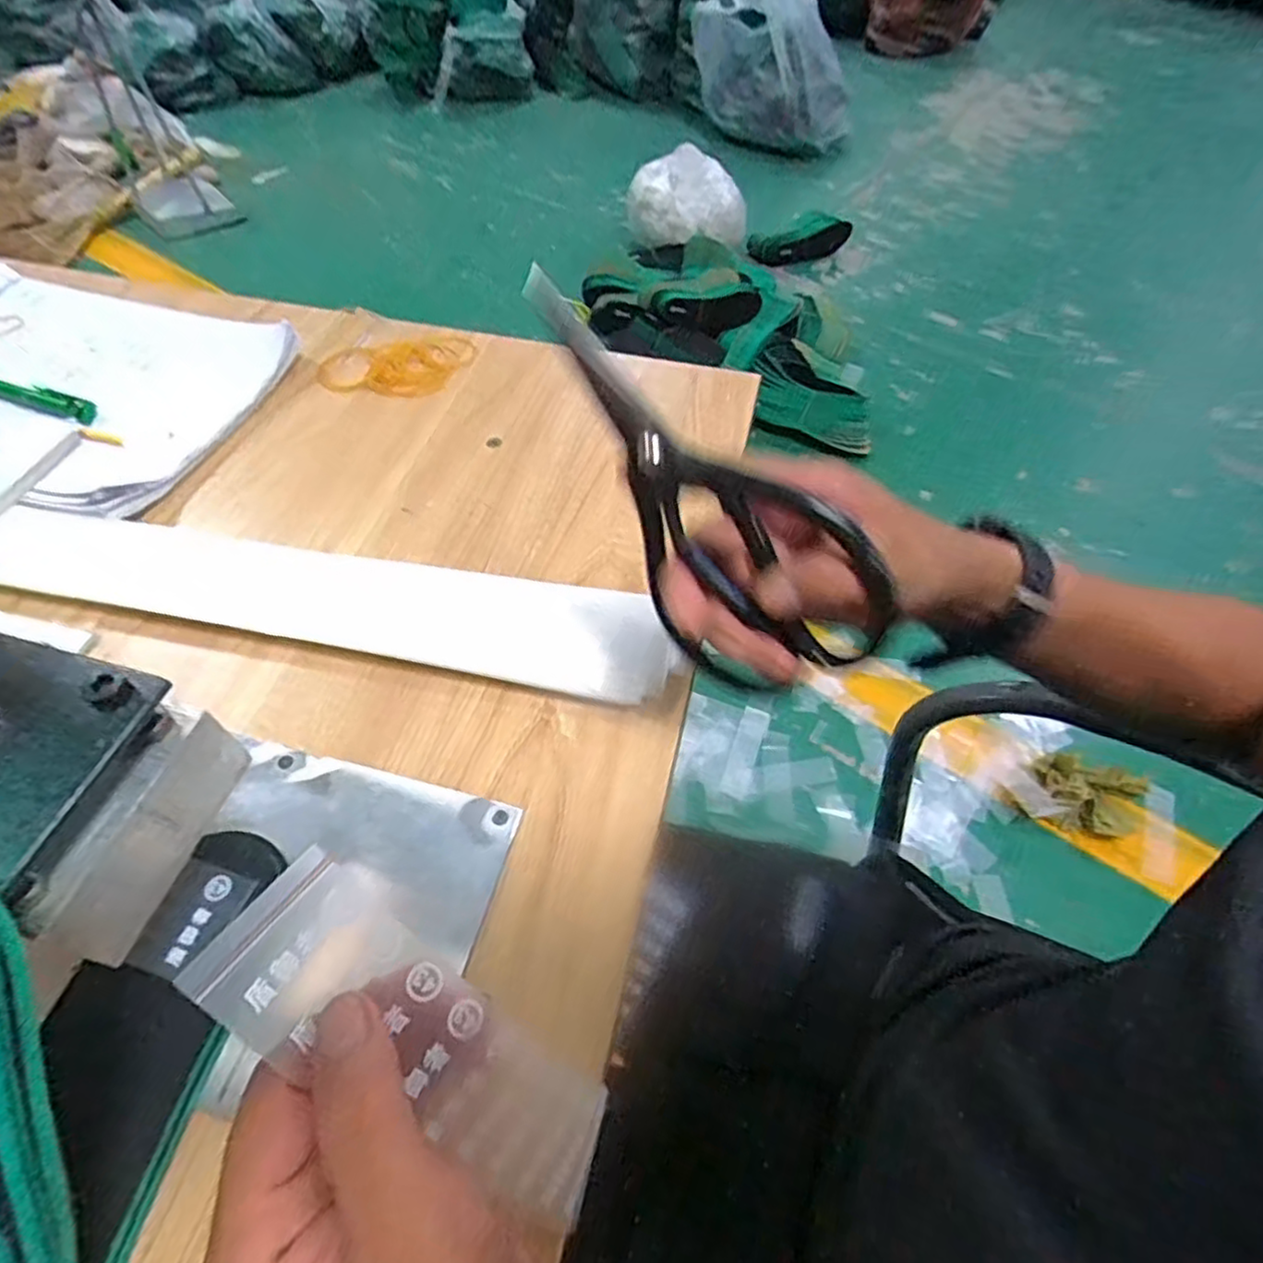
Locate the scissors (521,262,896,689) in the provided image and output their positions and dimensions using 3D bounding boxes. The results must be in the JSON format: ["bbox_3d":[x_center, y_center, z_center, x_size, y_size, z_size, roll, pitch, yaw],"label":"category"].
[{"bbox_3d":[0.017,-0.044,0.282,0.186,0.092,0.008,39,39,-4],"label":"scissors"}]

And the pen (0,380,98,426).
[{"bbox_3d":[-0.429,-0.168,0.484,0.116,0.013,0.020,16,55,10],"label":"pen"}]

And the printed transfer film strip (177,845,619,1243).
[{"bbox_3d":[-0.057,0.118,0.196,0.127,0.010,0.044,43,59,-10],"label":"printed transfer film strip"}]

